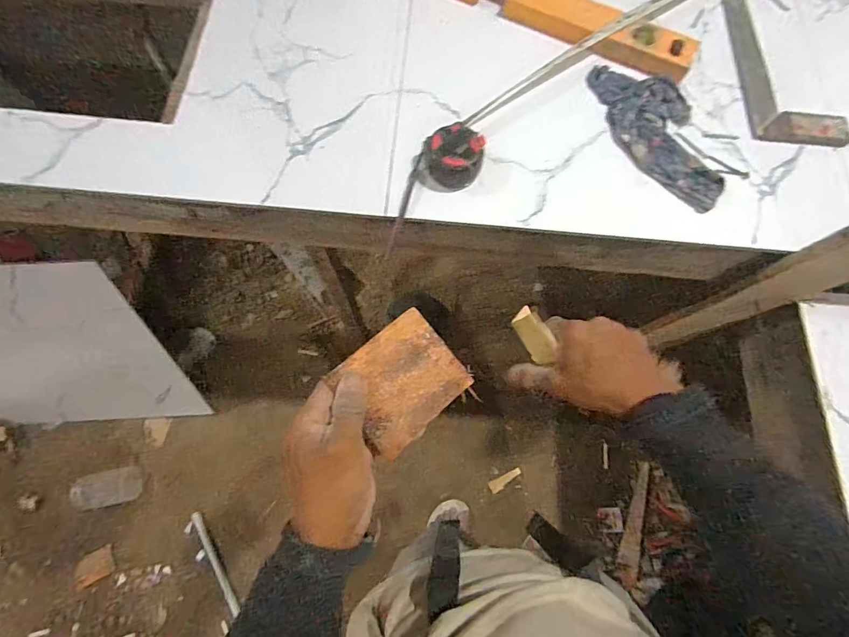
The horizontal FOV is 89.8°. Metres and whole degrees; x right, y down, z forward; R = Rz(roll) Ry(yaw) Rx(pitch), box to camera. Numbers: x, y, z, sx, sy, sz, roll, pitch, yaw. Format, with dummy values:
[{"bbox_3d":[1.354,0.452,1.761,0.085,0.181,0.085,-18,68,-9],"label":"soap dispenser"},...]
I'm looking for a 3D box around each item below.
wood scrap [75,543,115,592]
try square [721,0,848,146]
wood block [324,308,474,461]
[{"bbox_3d":[-0.865,0.650,1.117,0.087,0.011,0.072,-20,82,-38],"label":"wood scrap"},{"bbox_3d":[0.510,-0.382,0.616,0.122,0.016,0.304,3,72,-1],"label":"try square"},{"bbox_3d":[-0.020,0.053,0.356,0.097,0.006,0.085,-39,89,-8],"label":"wood block"}]

